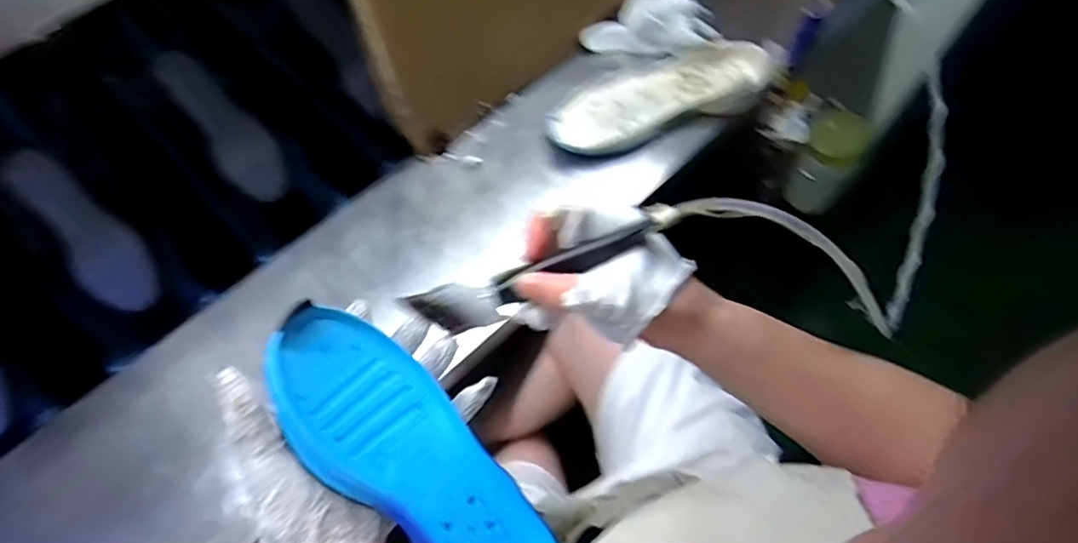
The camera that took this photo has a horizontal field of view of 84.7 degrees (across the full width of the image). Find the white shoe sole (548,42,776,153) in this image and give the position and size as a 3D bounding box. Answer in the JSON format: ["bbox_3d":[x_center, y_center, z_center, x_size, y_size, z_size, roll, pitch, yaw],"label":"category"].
[{"bbox_3d":[0.144,-0.218,0.727,0.281,0.030,0.109,-18,63,-6],"label":"white shoe sole"}]

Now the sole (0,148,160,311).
[{"bbox_3d":[-0.534,-0.047,0.698,0.073,0.022,0.218,-39,96,-13],"label":"sole"}]

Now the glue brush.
[{"bbox_3d":[0.002,-0.001,0.343,0.162,0.025,0.029,-24,67,6],"label":"glue brush"}]

